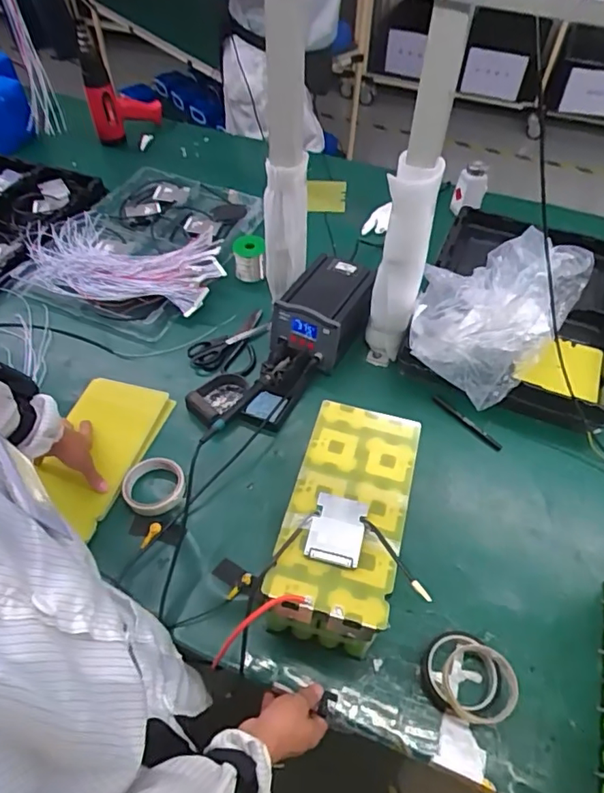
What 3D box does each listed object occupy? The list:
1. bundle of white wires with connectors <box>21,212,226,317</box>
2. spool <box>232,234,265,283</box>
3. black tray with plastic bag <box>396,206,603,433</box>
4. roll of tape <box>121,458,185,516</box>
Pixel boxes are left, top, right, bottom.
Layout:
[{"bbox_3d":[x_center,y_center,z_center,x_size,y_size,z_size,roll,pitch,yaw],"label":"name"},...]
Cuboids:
[{"bbox_3d":[-0.375,-0.284,1.106,0.419,0.062,0.237,7,53,4],"label":"bundle of white wires with connectors"},{"bbox_3d":[-0.109,-0.292,1.111,0.068,0.076,0.070,-4,53,-4],"label":"spool"},{"bbox_3d":[0.396,-0.179,0.923,0.344,0.241,0.529,20,56,14],"label":"black tray with plastic bag"},{"bbox_3d":[-0.223,0.136,0.795,0.089,0.027,0.090,0,53,0],"label":"roll of tape"}]

